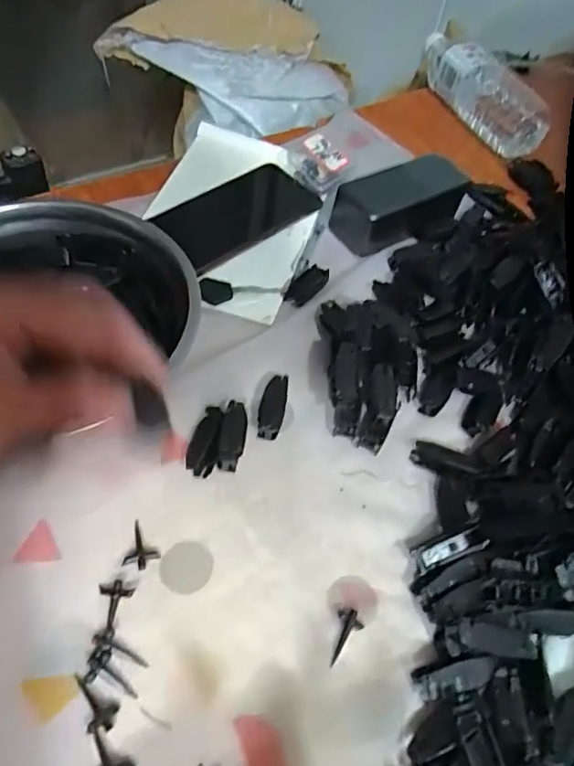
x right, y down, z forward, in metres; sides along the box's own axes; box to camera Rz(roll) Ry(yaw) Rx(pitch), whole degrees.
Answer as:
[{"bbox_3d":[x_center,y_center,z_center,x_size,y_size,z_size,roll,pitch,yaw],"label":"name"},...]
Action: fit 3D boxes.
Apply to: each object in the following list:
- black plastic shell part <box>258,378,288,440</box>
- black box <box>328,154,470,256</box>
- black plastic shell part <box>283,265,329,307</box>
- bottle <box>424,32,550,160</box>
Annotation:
[{"bbox_3d":[-0.011,0.018,0.389,0.018,0.013,0.046,12,55,-1],"label":"black plastic shell part"},{"bbox_3d":[0.111,-0.172,0.507,0.127,0.044,0.060,-21,61,-21],"label":"black box"},{"bbox_3d":[0.017,-0.084,0.455,0.024,0.004,0.047,34,58,14],"label":"black plastic shell part"},{"bbox_3d":[0.223,-0.346,0.639,0.052,0.070,0.206,-25,63,-23],"label":"bottle"}]

